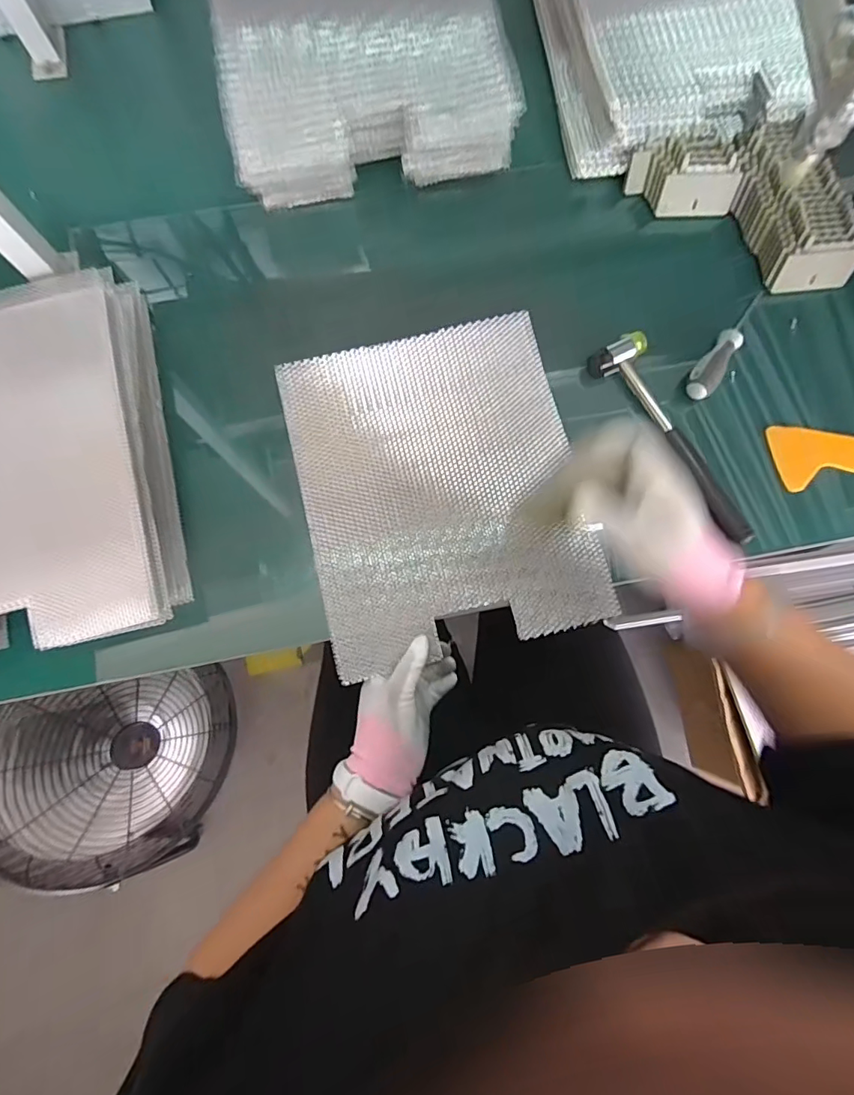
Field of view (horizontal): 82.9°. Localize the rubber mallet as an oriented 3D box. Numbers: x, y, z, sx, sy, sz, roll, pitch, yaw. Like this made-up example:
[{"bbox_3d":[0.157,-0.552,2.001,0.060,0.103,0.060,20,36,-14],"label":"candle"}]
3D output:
[{"bbox_3d":[0.258,-0.112,0.501,0.059,0.026,0.243,-29,80,-6],"label":"rubber mallet"}]

